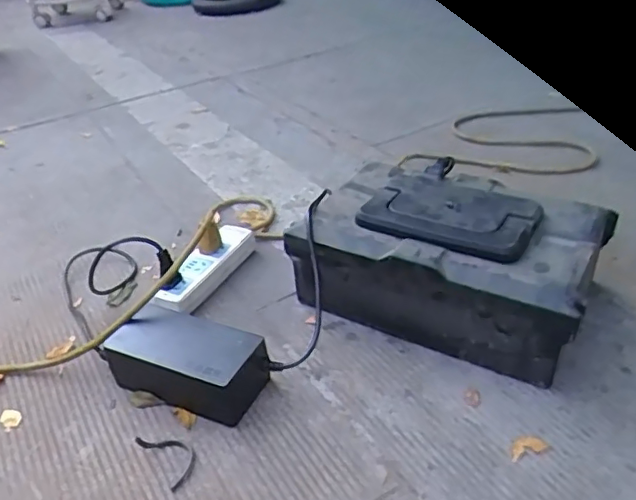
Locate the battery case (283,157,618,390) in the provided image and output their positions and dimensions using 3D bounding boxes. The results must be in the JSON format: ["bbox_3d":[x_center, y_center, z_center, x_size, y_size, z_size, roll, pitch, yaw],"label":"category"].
[{"bbox_3d":[0.152,0.006,0.692,0.316,0.126,0.217,16,38,28],"label":"battery case"}]

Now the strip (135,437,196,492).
[{"bbox_3d":[-0.137,0.189,0.543,0.036,0.008,0.073,-27,39,-31],"label":"strip"}]

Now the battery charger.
[{"bbox_3d":[-0.137,0.117,0.610,0.157,0.060,0.081,12,36,24],"label":"battery charger"}]

